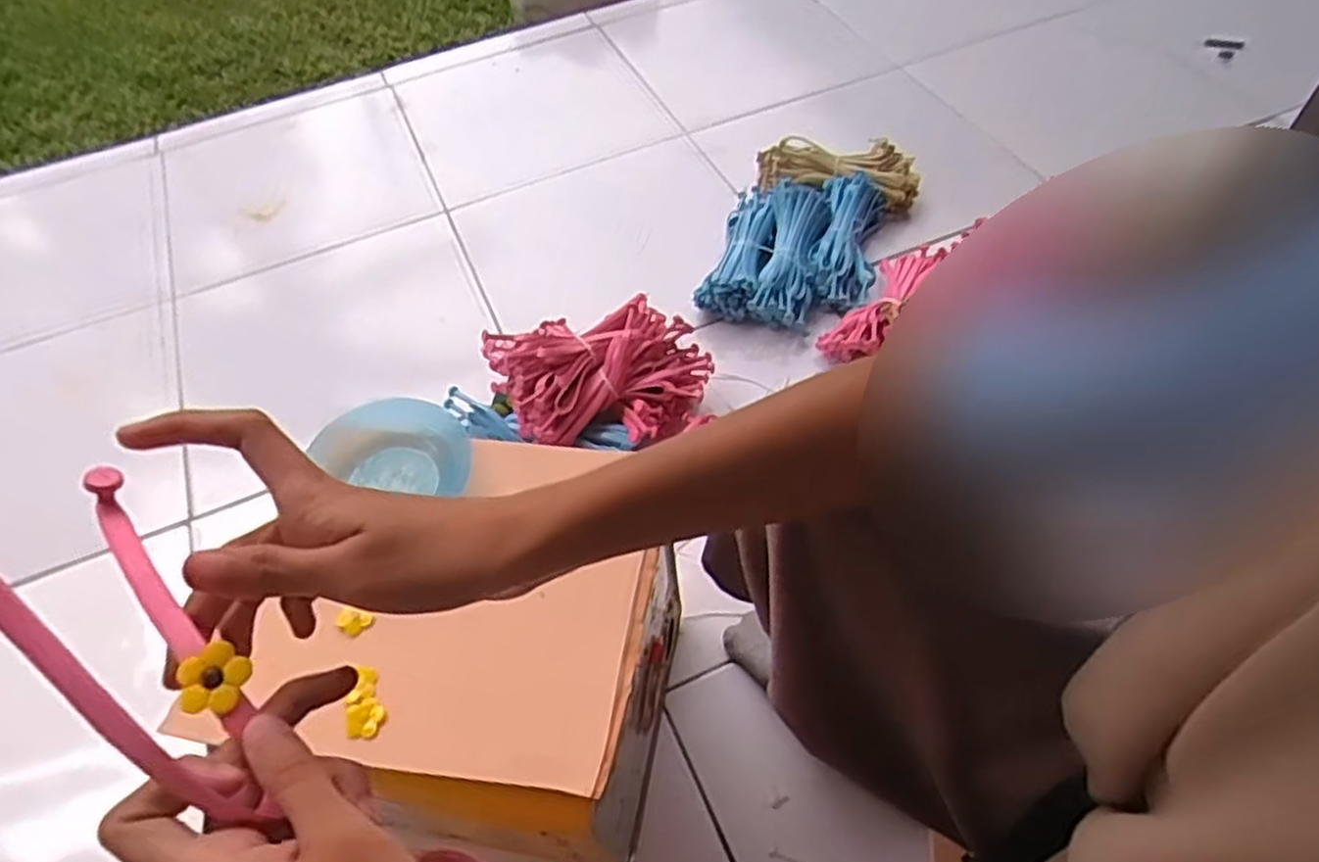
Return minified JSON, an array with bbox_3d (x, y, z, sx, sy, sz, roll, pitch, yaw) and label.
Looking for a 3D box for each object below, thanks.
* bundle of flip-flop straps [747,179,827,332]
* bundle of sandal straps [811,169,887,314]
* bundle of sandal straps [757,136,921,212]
[{"bbox_3d":[0.168,-0.230,1.005,0.077,0.038,0.206,9,68,9],"label":"bundle of flip-flop straps"},{"bbox_3d":[0.245,-0.248,1.024,0.080,0.044,0.203,12,66,11],"label":"bundle of sandal straps"},{"bbox_3d":[0.250,-0.360,1.123,0.229,0.084,0.076,12,56,13],"label":"bundle of sandal straps"}]

